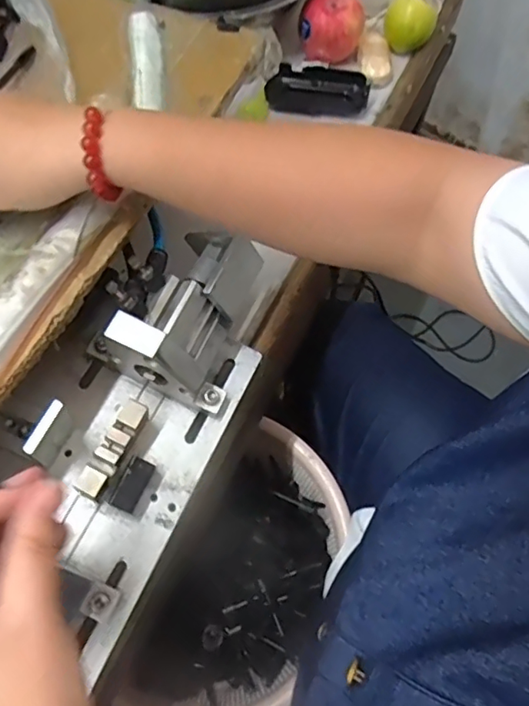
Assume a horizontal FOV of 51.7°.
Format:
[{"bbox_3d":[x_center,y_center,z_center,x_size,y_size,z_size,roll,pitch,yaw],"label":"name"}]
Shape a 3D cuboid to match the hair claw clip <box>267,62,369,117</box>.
[{"bbox_3d":[0.058,-0.294,0.602,0.108,0.025,0.057,5,63,0],"label":"hair claw clip"}]

